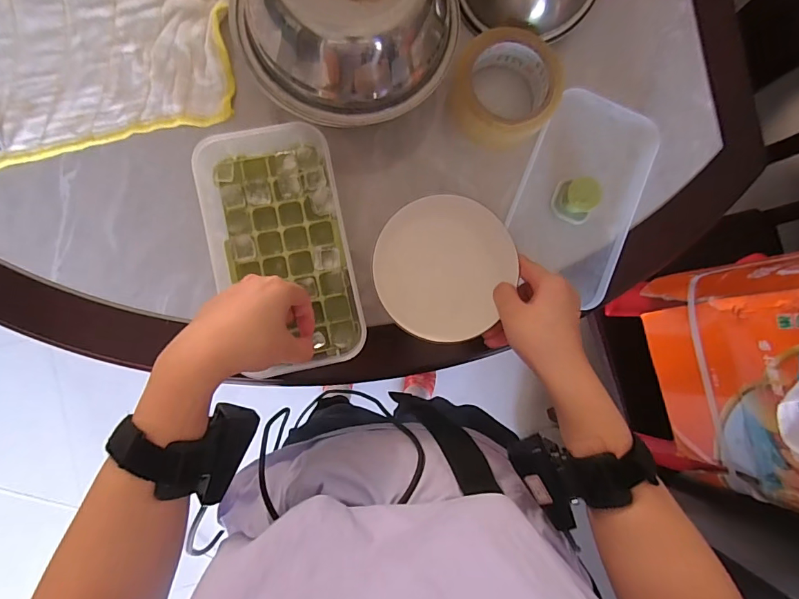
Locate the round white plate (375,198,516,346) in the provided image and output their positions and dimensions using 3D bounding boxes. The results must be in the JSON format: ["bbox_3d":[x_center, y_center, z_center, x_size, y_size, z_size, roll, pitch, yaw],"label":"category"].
[{"bbox_3d":[0.039,-0.028,0.377,0.117,0.018,0.119,0,85,-5],"label":"round white plate"}]

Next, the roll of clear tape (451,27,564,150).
[{"bbox_3d":[0.104,-0.204,0.430,0.101,0.044,0.110,0,85,-5],"label":"roll of clear tape"}]

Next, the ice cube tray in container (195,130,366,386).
[{"bbox_3d":[-0.105,-0.045,0.398,0.116,0.056,0.218,-11,86,-6],"label":"ice cube tray in container"}]

